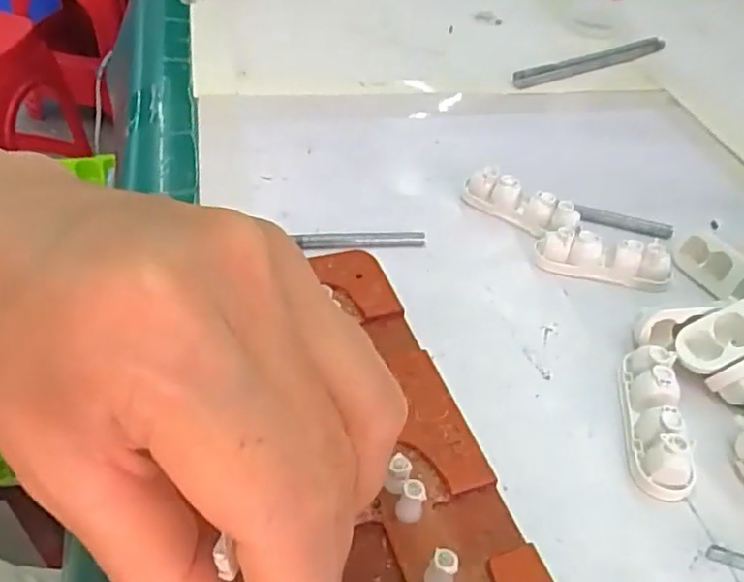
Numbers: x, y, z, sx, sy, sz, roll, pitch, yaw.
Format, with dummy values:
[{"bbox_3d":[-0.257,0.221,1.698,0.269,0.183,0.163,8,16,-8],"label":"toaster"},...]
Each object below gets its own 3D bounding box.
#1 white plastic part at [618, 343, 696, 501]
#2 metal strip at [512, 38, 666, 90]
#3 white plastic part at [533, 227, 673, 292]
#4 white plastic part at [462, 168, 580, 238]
[{"bbox_3d":[0.102,0.044,0.232,0.018,0.016,0.057,8,43,2],"label":"white plastic part"},{"bbox_3d":[0.158,-0.165,0.466,0.152,0.006,0.018,-22,50,-27],"label":"metal strip"},{"bbox_3d":[0.106,-0.015,0.294,0.060,0.014,0.016,13,44,7],"label":"white plastic part"},{"bbox_3d":[0.072,-0.044,0.319,0.057,0.018,0.017,30,48,23],"label":"white plastic part"}]

